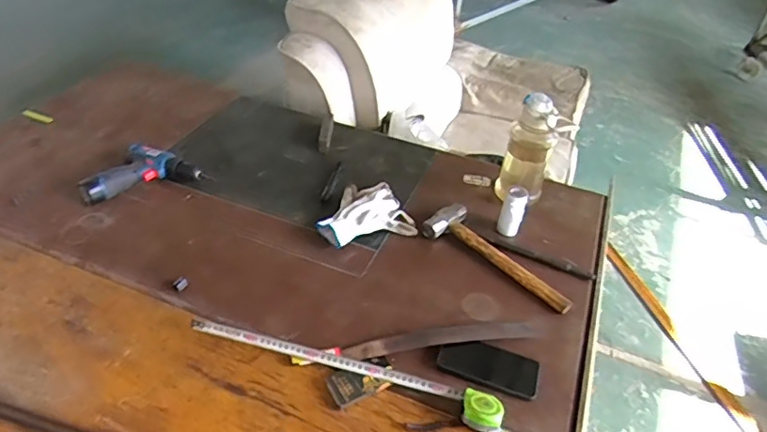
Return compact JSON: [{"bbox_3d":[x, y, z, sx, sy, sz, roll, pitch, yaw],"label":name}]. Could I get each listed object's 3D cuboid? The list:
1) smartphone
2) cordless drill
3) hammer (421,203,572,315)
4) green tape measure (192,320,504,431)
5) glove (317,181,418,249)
[{"bbox_3d":[0.168,0.238,0.882,0.153,0.015,0.073,16,41,12],"label":"smartphone"},{"bbox_3d":[-0.505,-0.096,1.175,0.241,0.047,0.132,-13,43,-22],"label":"cordless drill"},{"bbox_3d":[0.221,0.077,1.064,0.309,0.032,0.089,35,47,30],"label":"hammer"},{"bbox_3d":[-0.061,0.226,0.854,0.496,0.040,0.059,16,40,11],"label":"green tape measure"},{"bbox_3d":[-0.046,-0.005,1.124,0.184,0.051,0.149,-12,43,-20],"label":"glove"}]

